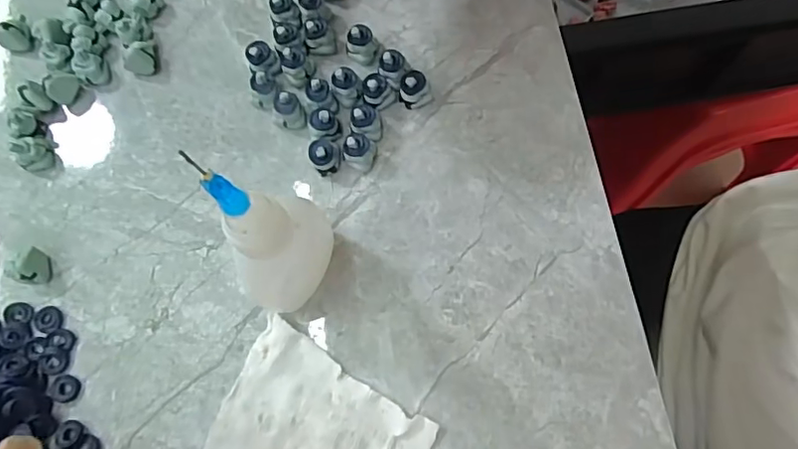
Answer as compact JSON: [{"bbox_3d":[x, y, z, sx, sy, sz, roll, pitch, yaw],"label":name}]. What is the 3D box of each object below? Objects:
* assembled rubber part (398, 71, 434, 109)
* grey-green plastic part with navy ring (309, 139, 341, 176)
[{"bbox_3d":[0.006,-0.051,0.209,0.012,0.013,0.011,-2,74,1],"label":"assembled rubber part"},{"bbox_3d":[-0.027,-0.025,0.203,0.011,0.013,0.010,-1,74,2],"label":"grey-green plastic part with navy ring"}]

